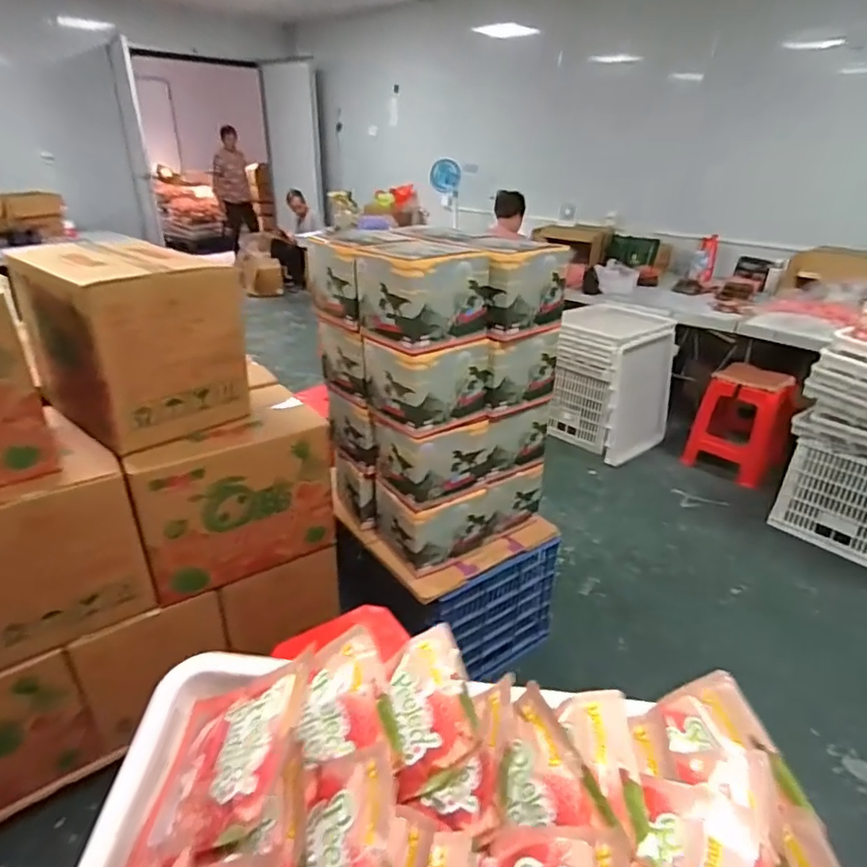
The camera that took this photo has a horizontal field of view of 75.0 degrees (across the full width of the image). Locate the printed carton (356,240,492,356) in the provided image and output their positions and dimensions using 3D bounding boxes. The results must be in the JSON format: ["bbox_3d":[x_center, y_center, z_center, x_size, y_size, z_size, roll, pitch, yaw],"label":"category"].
[{"bbox_3d":[-0.021,-0.332,1.339,0.236,0.205,0.234,-18,34,-33],"label":"printed carton"}]

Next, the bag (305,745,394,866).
[{"bbox_3d":[-0.068,0.332,0.446,0.086,0.020,0.142,-23,41,21],"label":"bag"}]

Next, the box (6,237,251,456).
[{"bbox_3d":[-0.704,-0.232,1.348,0.340,0.381,0.454,-23,36,-39],"label":"box"}]

